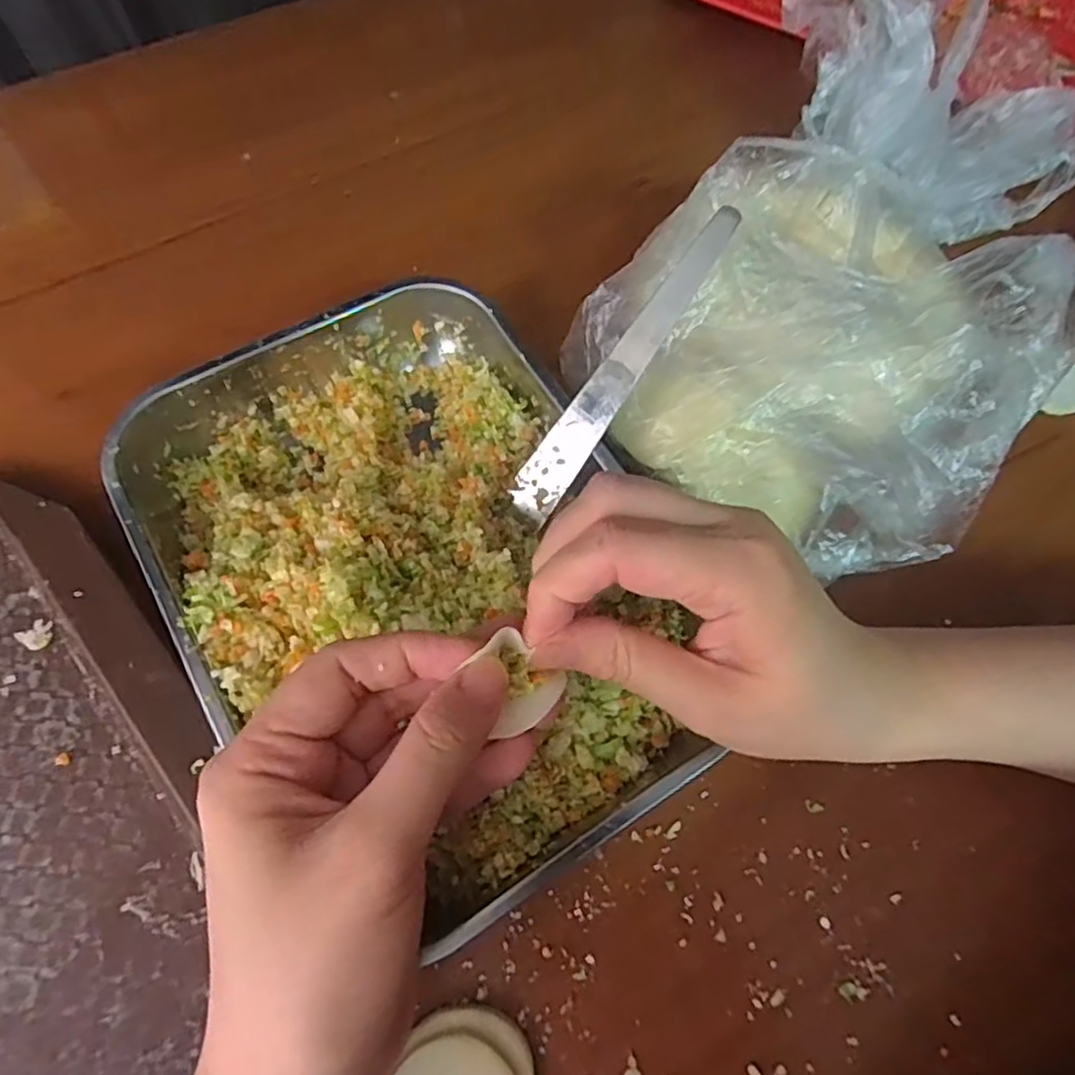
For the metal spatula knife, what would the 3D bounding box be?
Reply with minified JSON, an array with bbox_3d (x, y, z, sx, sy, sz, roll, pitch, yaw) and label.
[{"bbox_3d":[0.035,-0.070,0.286,0.020,0.006,0.146,39,105,14],"label":"metal spatula knife"}]

